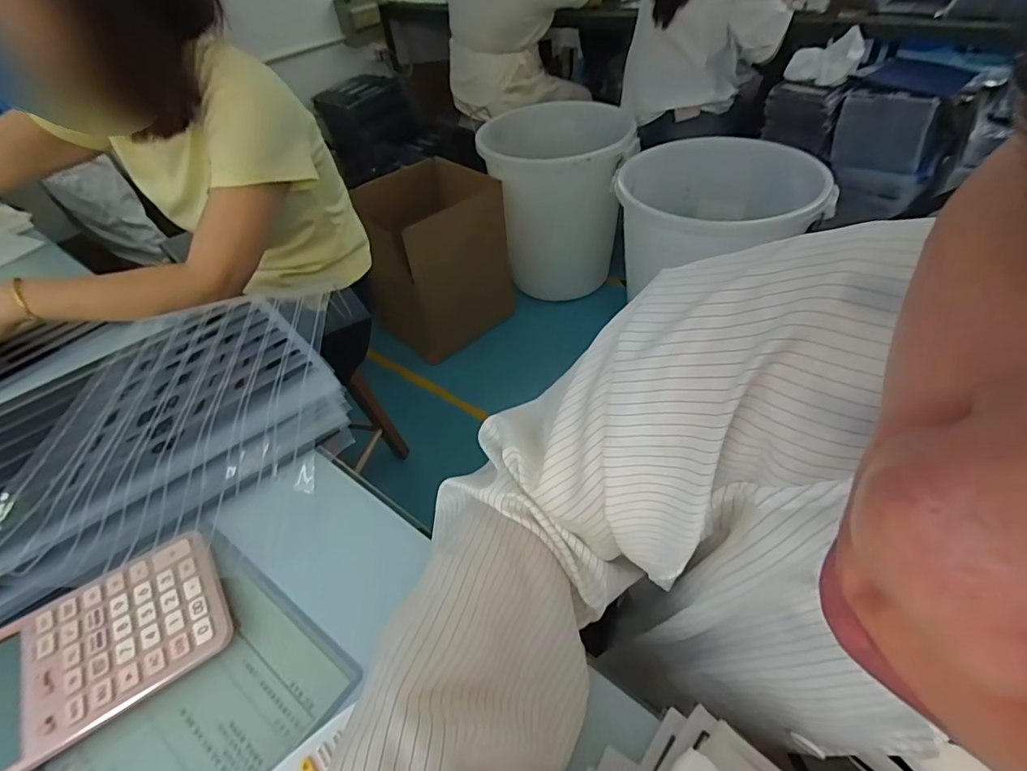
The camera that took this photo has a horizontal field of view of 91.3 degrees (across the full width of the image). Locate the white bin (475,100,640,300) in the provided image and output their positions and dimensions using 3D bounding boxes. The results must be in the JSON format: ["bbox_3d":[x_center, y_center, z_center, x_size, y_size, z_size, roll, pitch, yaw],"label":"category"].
[{"bbox_3d":[0.145,-0.620,1.740,0.440,0.548,0.448,-3,45,3],"label":"white bin"}]

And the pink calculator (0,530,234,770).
[{"bbox_3d":[-0.293,0.186,0.343,0.178,0.022,0.111,-29,49,-21],"label":"pink calculator"}]

